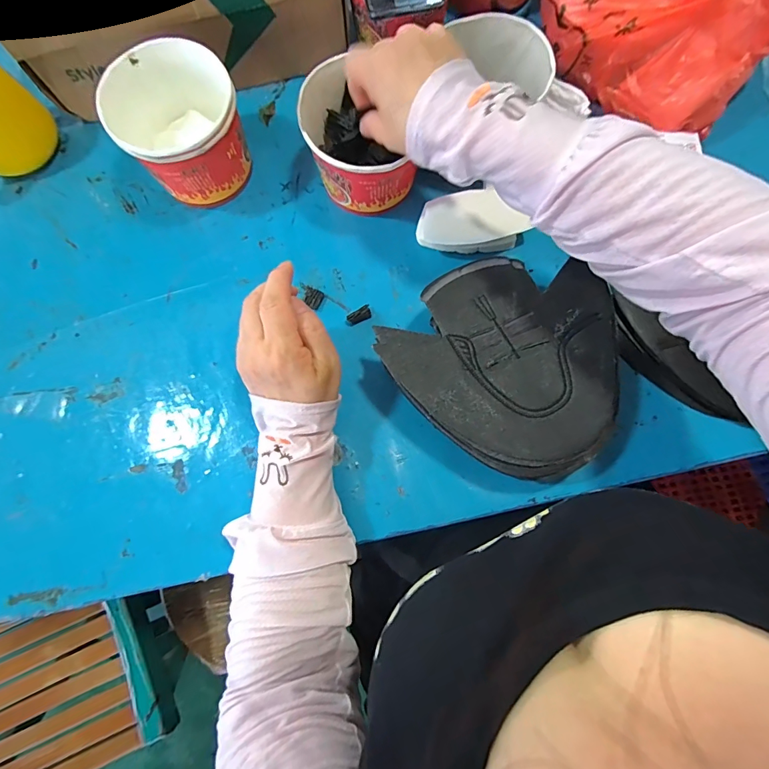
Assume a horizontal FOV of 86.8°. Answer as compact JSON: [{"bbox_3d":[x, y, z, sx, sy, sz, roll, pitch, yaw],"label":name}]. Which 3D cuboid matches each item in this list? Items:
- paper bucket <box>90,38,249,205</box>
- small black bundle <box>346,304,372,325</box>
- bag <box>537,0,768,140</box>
[{"bbox_3d":[-0.190,-0.242,0.396,0.111,0.092,0.116,0,76,1],"label":"paper bucket"},{"bbox_3d":[-0.025,-0.068,0.398,0.024,0.007,0.013,-24,77,-4],"label":"small black bundle"},{"bbox_3d":[0.274,-0.381,0.401,0.230,0.126,0.192,35,80,8],"label":"bag"}]

